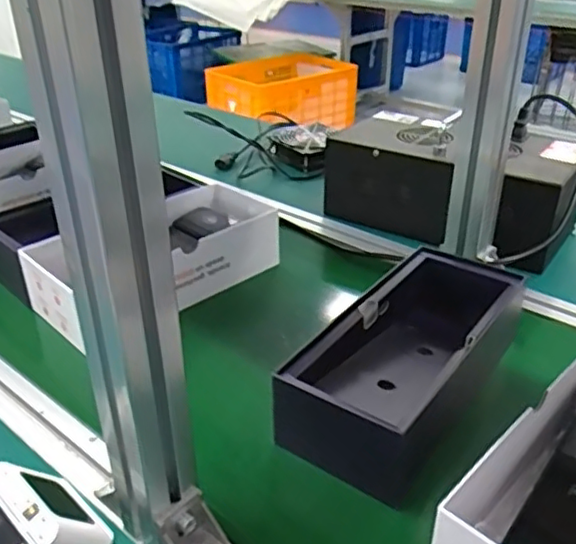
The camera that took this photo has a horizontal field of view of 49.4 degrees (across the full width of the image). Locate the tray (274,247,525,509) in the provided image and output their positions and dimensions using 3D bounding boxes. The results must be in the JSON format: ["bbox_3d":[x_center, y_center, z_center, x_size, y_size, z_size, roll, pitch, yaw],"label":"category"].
[{"bbox_3d":[0.109,0.073,0.551,0.119,0.070,0.253,18,36,29],"label":"tray"}]

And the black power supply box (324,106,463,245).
[{"bbox_3d":[0.154,-0.137,0.870,0.171,0.123,0.145,12,33,21],"label":"black power supply box"}]

